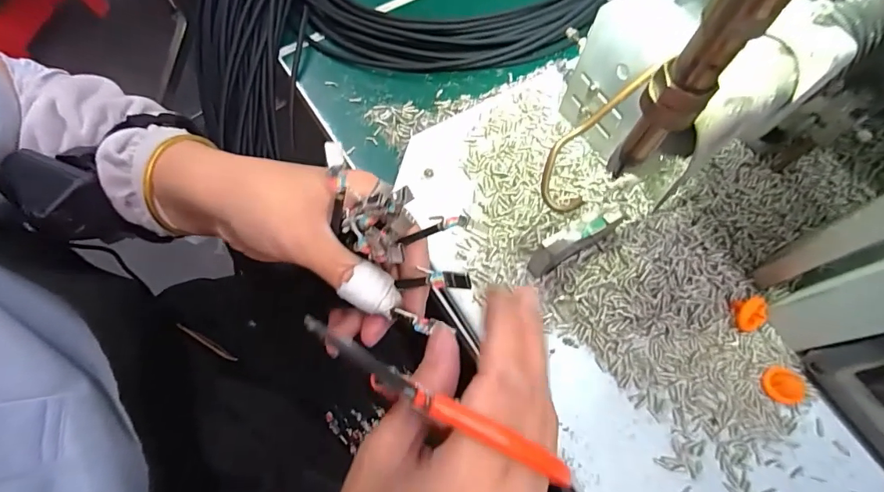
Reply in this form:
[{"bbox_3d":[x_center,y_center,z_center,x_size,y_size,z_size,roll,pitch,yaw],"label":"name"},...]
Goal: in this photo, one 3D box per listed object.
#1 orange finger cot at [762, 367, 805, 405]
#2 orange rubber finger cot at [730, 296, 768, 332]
[{"bbox_3d":[0.184,0.075,0.247,0.016,0.010,0.018,8,68,2],"label":"orange finger cot"},{"bbox_3d":[0.176,0.039,0.262,0.017,0.011,0.022,-12,102,0],"label":"orange rubber finger cot"}]

